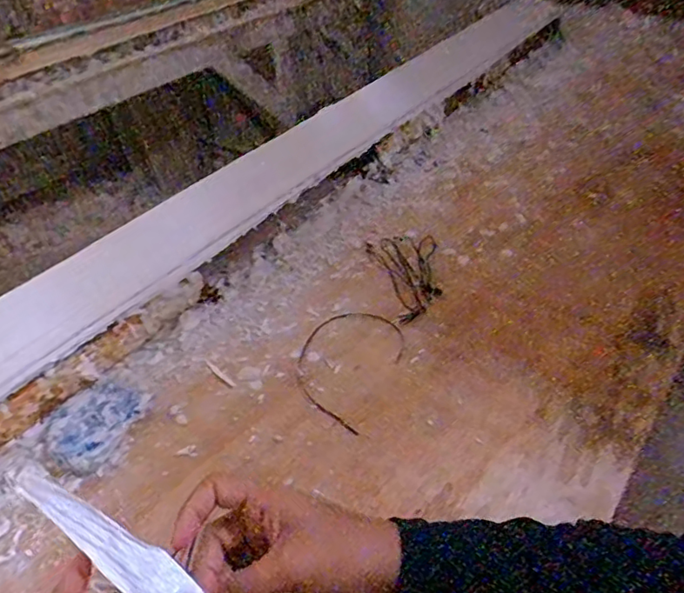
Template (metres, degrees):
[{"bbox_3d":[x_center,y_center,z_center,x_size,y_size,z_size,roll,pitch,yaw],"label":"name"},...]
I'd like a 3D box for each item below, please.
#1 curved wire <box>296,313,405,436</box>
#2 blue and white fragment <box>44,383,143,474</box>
[{"bbox_3d":[0.003,0.065,0.578,0.098,0.004,0.147,15,44,22],"label":"curved wire"},{"bbox_3d":[-0.221,0.116,0.519,0.070,0.026,0.085,27,50,33],"label":"blue and white fragment"}]

